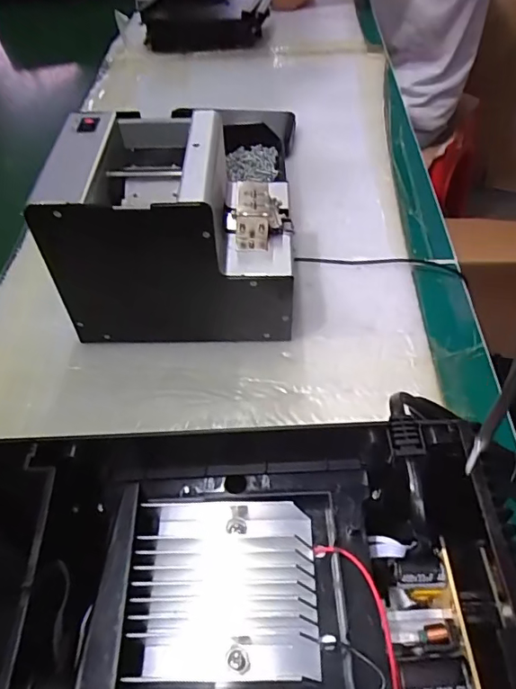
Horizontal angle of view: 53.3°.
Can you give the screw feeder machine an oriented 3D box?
[{"bbox_3d":[-0.063,-0.092,0.421,0.177,0.140,0.125,-1,50,1],"label":"screw feeder machine"}]

